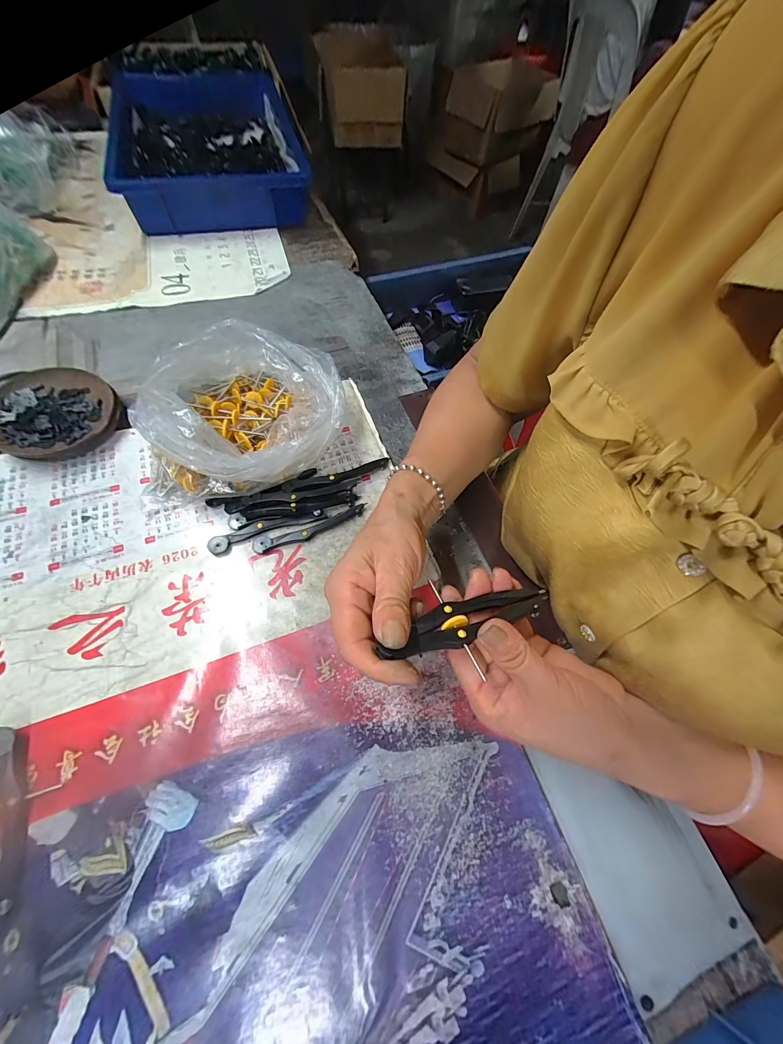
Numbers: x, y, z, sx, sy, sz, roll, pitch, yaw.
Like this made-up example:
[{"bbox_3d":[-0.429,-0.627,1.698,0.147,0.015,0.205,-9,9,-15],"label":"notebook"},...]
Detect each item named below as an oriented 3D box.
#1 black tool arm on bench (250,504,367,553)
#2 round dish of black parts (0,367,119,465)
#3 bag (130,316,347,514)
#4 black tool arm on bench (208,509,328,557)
[{"bbox_3d":[-0.079,0.006,0.365,0.112,0.006,0.017,-19,65,-13],"label":"black tool arm on bench"},{"bbox_3d":[-0.361,-0.116,0.400,0.108,0.033,0.113,2,62,-3],"label":"round dish of black parts"},{"bbox_3d":[-0.151,-0.111,0.377,0.194,0.088,0.162,-4,63,-6],"label":"bag"},{"bbox_3d":[-0.121,0.007,0.363,0.110,0.008,0.019,-19,65,-13],"label":"black tool arm on bench"}]

